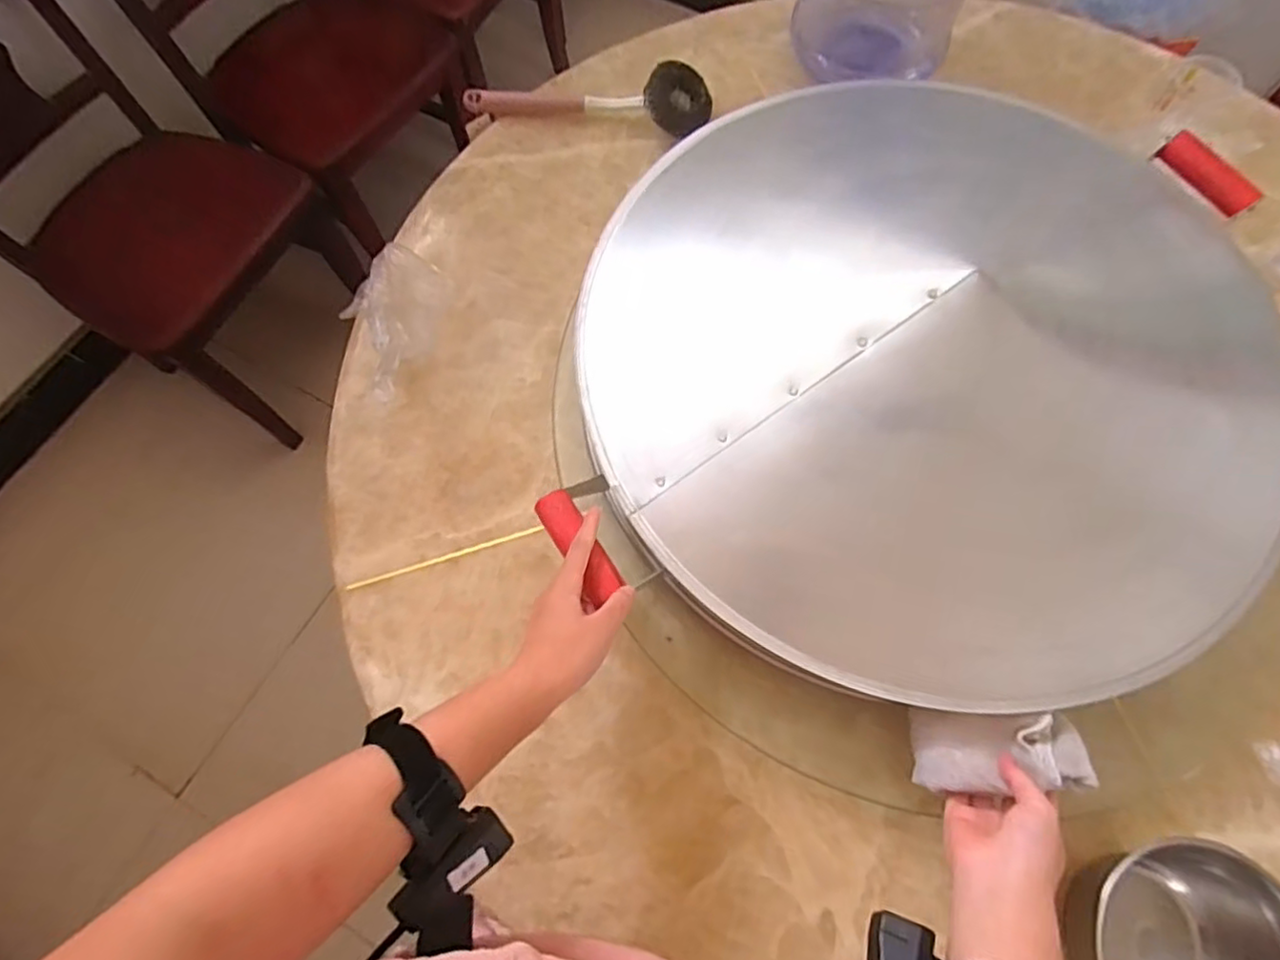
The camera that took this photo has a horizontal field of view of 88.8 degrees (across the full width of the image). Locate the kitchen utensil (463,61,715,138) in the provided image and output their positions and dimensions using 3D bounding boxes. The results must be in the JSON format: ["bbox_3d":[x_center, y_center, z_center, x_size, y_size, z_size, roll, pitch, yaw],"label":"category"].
[{"bbox_3d":[-0.064,-0.475,0.805,0.306,0.053,0.062,5,70,3],"label":"kitchen utensil"}]

